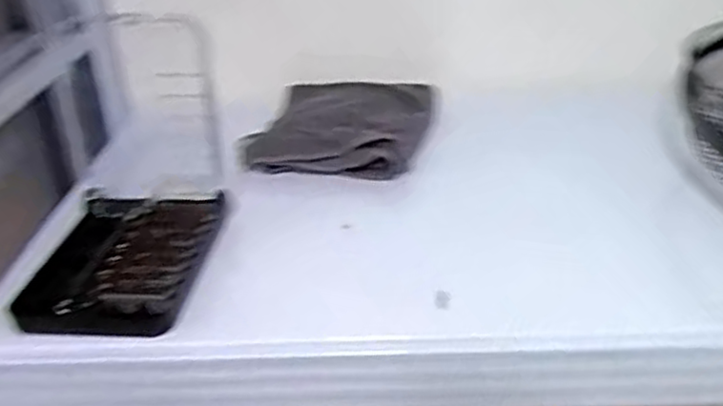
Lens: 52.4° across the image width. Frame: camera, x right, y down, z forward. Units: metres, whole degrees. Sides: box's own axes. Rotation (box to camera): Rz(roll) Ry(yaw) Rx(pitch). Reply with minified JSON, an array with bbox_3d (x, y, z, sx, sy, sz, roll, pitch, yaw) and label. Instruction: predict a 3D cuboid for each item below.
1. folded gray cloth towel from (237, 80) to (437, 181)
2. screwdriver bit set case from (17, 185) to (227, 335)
[{"bbox_3d":[-0.016,-0.077,0.695,0.157,0.031,0.166,4,30,14],"label":"folded gray cloth towel"},{"bbox_3d":[-0.167,0.036,0.523,0.109,0.027,0.145,0,29,7],"label":"screwdriver bit set case"}]

